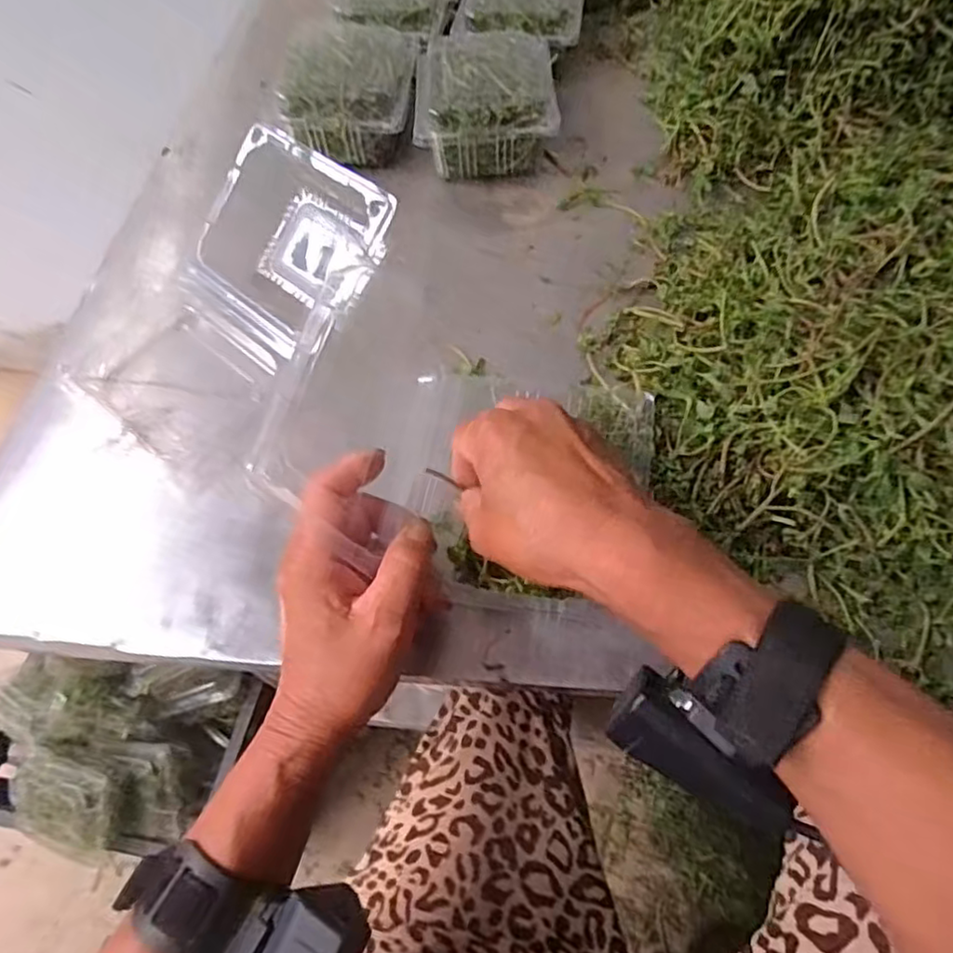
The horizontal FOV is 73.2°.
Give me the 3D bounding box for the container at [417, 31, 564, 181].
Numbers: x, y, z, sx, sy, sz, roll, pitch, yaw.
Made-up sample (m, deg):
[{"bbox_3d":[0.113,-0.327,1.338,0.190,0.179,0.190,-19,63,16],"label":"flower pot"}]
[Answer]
[{"bbox_3d":[0.008,-0.317,0.544,0.112,0.060,0.137,-2,60,3],"label":"container"}]

